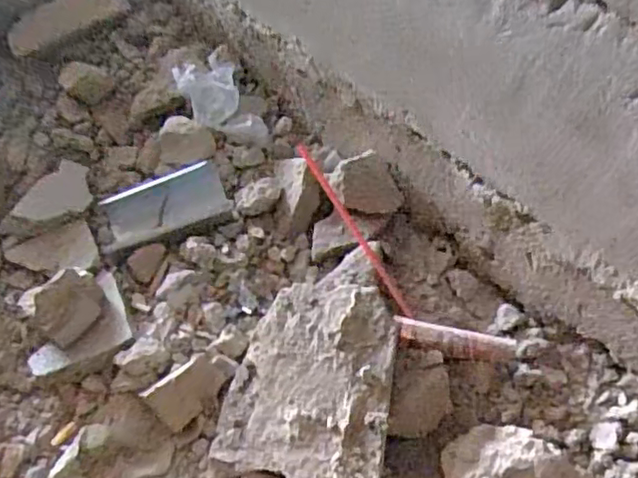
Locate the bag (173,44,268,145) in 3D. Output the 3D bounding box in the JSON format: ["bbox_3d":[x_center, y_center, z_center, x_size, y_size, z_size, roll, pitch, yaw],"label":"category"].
[{"bbox_3d":[-0.118,-0.173,0.793,0.079,0.025,0.143,-35,80,-21],"label":"bag"}]

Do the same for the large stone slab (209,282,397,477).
[{"bbox_3d":[-0.005,0.131,0.579,0.151,0.056,0.181,11,54,12],"label":"large stone slab"}]

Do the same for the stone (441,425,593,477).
[{"bbox_3d":[0.173,0.203,0.546,0.131,0.051,0.073,1,53,5],"label":"stone"}]

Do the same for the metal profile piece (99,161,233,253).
[{"bbox_3d":[-0.183,-0.042,0.747,0.143,0.023,0.072,-20,54,-12],"label":"metal profile piece"}]

